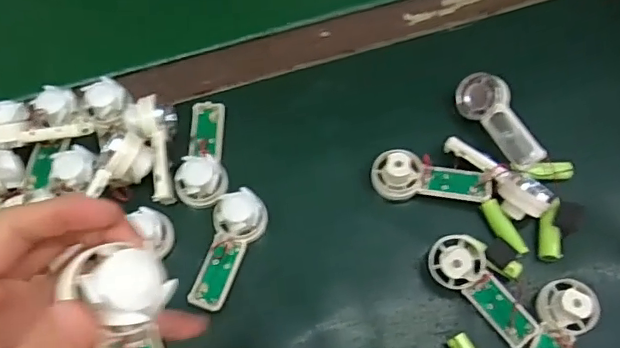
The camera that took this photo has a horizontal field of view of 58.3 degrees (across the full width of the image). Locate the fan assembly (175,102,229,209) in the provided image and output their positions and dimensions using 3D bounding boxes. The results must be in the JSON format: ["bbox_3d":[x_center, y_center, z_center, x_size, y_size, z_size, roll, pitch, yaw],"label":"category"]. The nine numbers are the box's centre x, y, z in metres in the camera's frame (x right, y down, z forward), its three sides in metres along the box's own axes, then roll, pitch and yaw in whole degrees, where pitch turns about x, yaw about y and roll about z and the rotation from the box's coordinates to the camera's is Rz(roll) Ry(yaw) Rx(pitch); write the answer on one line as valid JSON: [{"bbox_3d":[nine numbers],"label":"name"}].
[{"bbox_3d":[-0.088,-0.021,0.457,0.038,0.026,0.094,-2,65,-1],"label":"fan assembly"}]

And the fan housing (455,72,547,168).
[{"bbox_3d":[0.159,-0.045,0.470,0.017,0.041,0.093,7,53,-47],"label":"fan housing"}]

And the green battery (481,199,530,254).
[{"bbox_3d":[0.154,0.043,0.442,0.015,0.010,0.049,-24,67,-11],"label":"green battery"}]

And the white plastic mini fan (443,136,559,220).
[{"bbox_3d":[0.149,0.003,0.442,0.096,0.021,0.034,30,68,13],"label":"white plastic mini fan"}]

